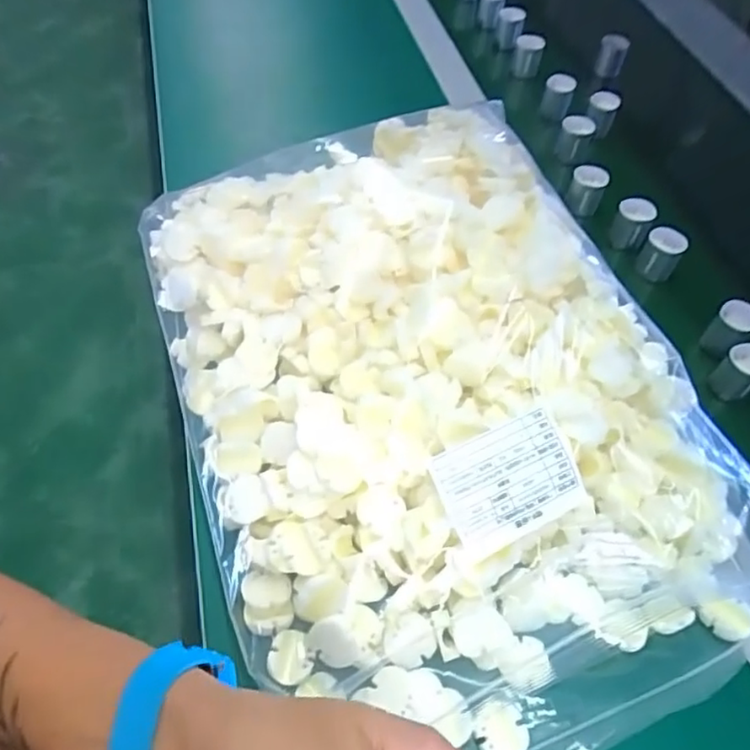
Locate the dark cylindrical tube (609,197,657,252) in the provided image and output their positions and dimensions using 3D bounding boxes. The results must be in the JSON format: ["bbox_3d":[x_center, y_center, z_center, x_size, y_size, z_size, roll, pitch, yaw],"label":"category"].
[{"bbox_3d":[0.225,-0.132,0.560,0.029,0.041,0.023,22,59,13],"label":"dark cylindrical tube"}]

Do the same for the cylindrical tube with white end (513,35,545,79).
[{"bbox_3d":[0.173,-0.364,0.727,0.031,0.039,0.032,0,57,-1],"label":"cylindrical tube with white end"}]

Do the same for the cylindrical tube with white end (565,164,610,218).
[{"bbox_3d":[0.194,-0.170,0.587,0.030,0.039,0.026,25,60,15],"label":"cylindrical tube with white end"}]

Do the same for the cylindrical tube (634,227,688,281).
[{"bbox_3d":[0.242,-0.102,0.541,0.031,0.037,0.026,25,60,15],"label":"cylindrical tube"}]

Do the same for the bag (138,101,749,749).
[{"bbox_3d":[0.024,-0.007,0.413,0.310,0.081,0.456,-22,60,-15],"label":"bag"}]

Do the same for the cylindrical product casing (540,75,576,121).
[{"bbox_3d":[0.190,-0.290,0.667,0.030,0.041,0.026,18,58,11],"label":"cylindrical product casing"}]

